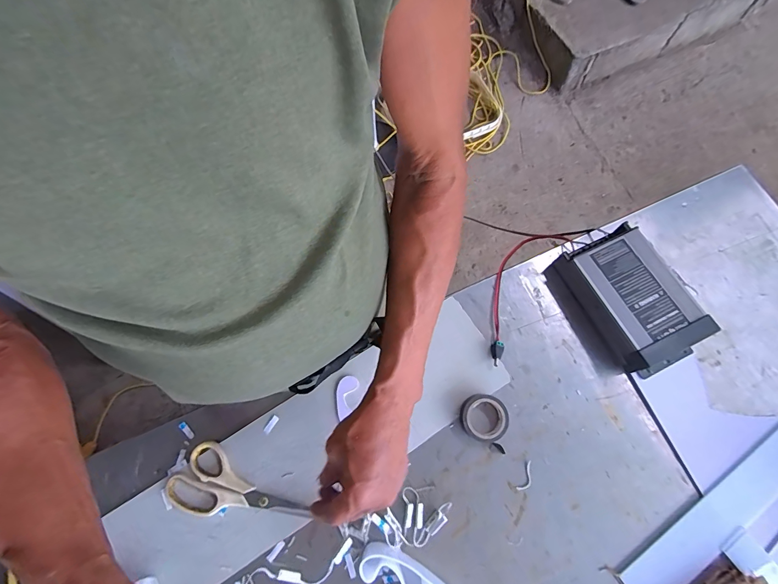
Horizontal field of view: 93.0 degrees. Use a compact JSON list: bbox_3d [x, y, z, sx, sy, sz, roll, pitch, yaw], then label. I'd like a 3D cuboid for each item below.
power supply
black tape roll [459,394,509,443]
[{"bbox_3d":[0.318,0.014,0.494,0.131,0.054,0.191,-28,74,-8],"label":"power supply"},{"bbox_3d":[0.120,0.159,0.467,0.055,0.020,0.057,0,73,1],"label":"black tape roll"}]

